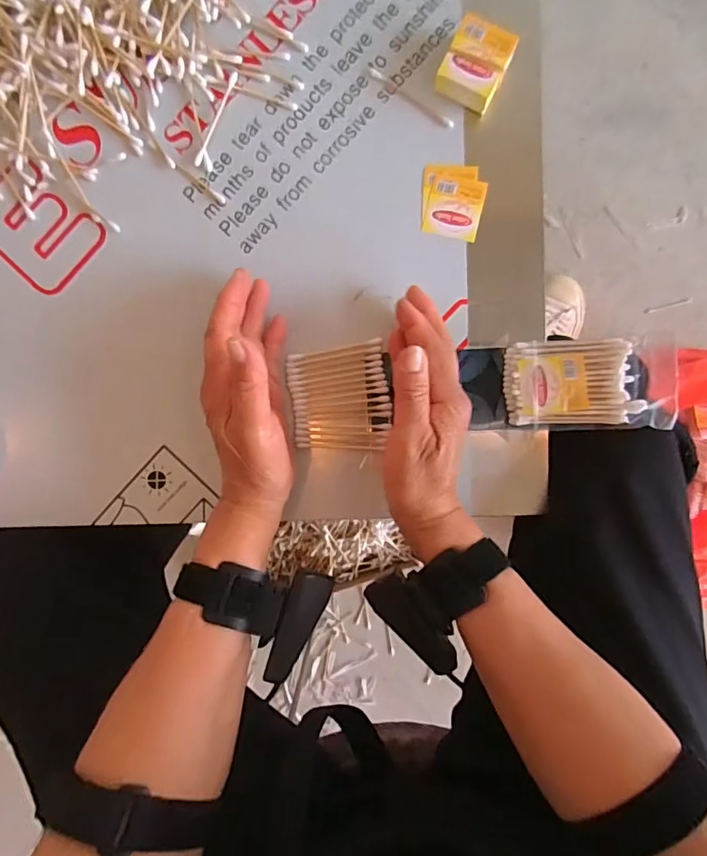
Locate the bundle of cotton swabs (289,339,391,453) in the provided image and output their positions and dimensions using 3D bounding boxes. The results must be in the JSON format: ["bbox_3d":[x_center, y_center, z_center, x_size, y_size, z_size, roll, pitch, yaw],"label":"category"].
[{"bbox_3d":[-0.010,-0.021,0.378,0.071,0.004,0.077,-7,93,1],"label":"bundle of cotton swabs"}]

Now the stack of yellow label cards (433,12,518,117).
[{"bbox_3d":[0.084,-0.251,0.354,0.040,0.027,0.051,25,93,-1],"label":"stack of yellow label cards"}]

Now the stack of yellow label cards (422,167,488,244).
[{"bbox_3d":[0.073,-0.165,0.370,0.044,0.004,0.052,5,93,0],"label":"stack of yellow label cards"}]

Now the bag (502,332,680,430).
[{"bbox_3d":[0.164,-0.032,0.353,0.110,0.012,0.061,0,90,12],"label":"bag"}]

